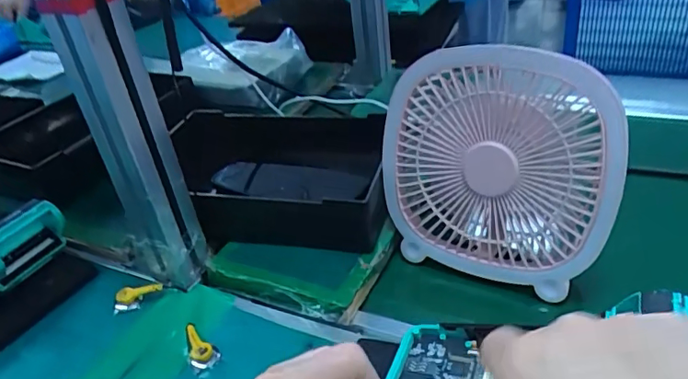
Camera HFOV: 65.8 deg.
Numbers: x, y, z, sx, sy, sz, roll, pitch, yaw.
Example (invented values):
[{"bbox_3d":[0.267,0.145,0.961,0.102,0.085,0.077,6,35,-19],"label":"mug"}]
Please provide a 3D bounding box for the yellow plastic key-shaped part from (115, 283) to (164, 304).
[{"bbox_3d":[-0.185,0.092,0.479,0.041,0.007,0.014,-15,35,-13],"label":"yellow plastic key-shaped part"}]

